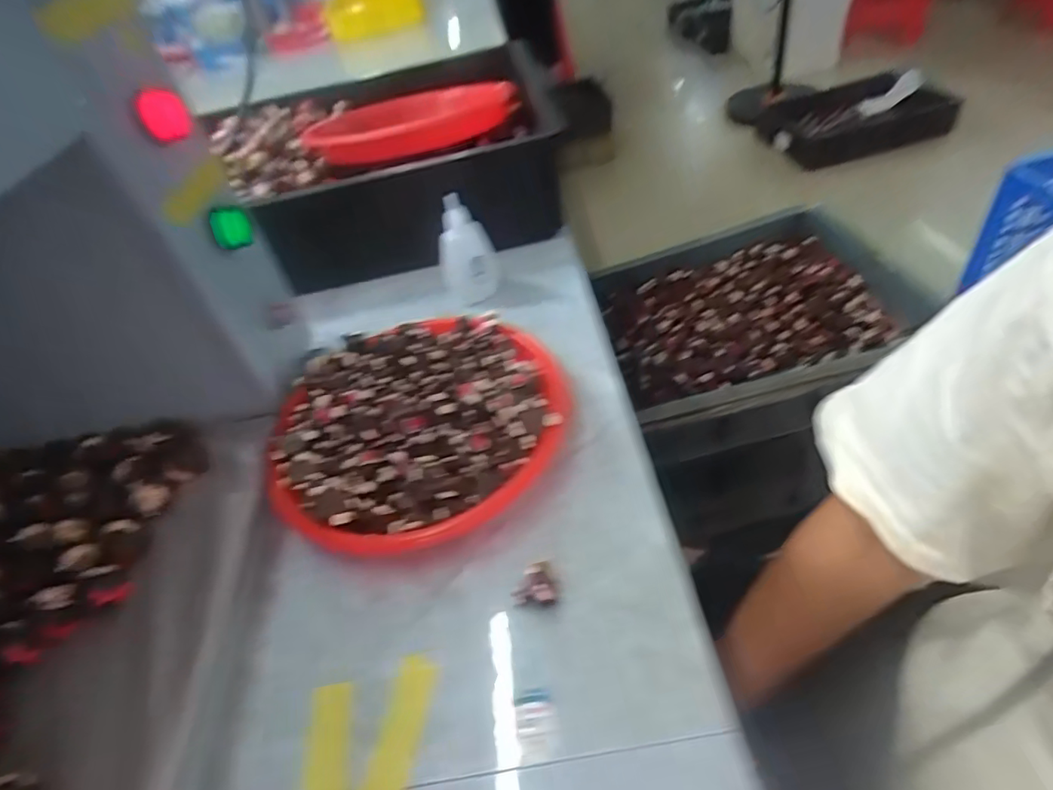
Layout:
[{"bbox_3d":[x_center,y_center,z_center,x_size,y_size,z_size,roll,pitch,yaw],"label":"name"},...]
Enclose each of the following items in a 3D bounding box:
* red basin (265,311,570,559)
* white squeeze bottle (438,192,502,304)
[{"bbox_3d":[-0.071,0.014,0.362,0.188,0.038,0.180,-7,44,7],"label":"red basin"},{"bbox_3d":[-0.049,-0.124,0.466,0.045,0.081,0.034,-10,44,4],"label":"white squeeze bottle"}]

